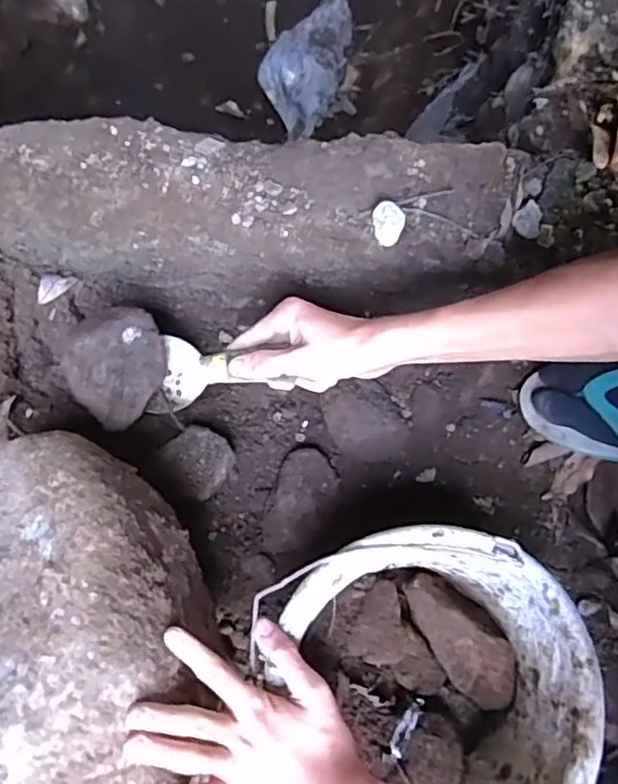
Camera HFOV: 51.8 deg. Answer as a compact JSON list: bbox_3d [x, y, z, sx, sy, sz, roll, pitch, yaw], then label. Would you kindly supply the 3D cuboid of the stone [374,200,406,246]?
[{"bbox_3d":[0.069,-0.146,0.552,0.027,0.022,0.032,9,77,1],"label":"stone"}]

